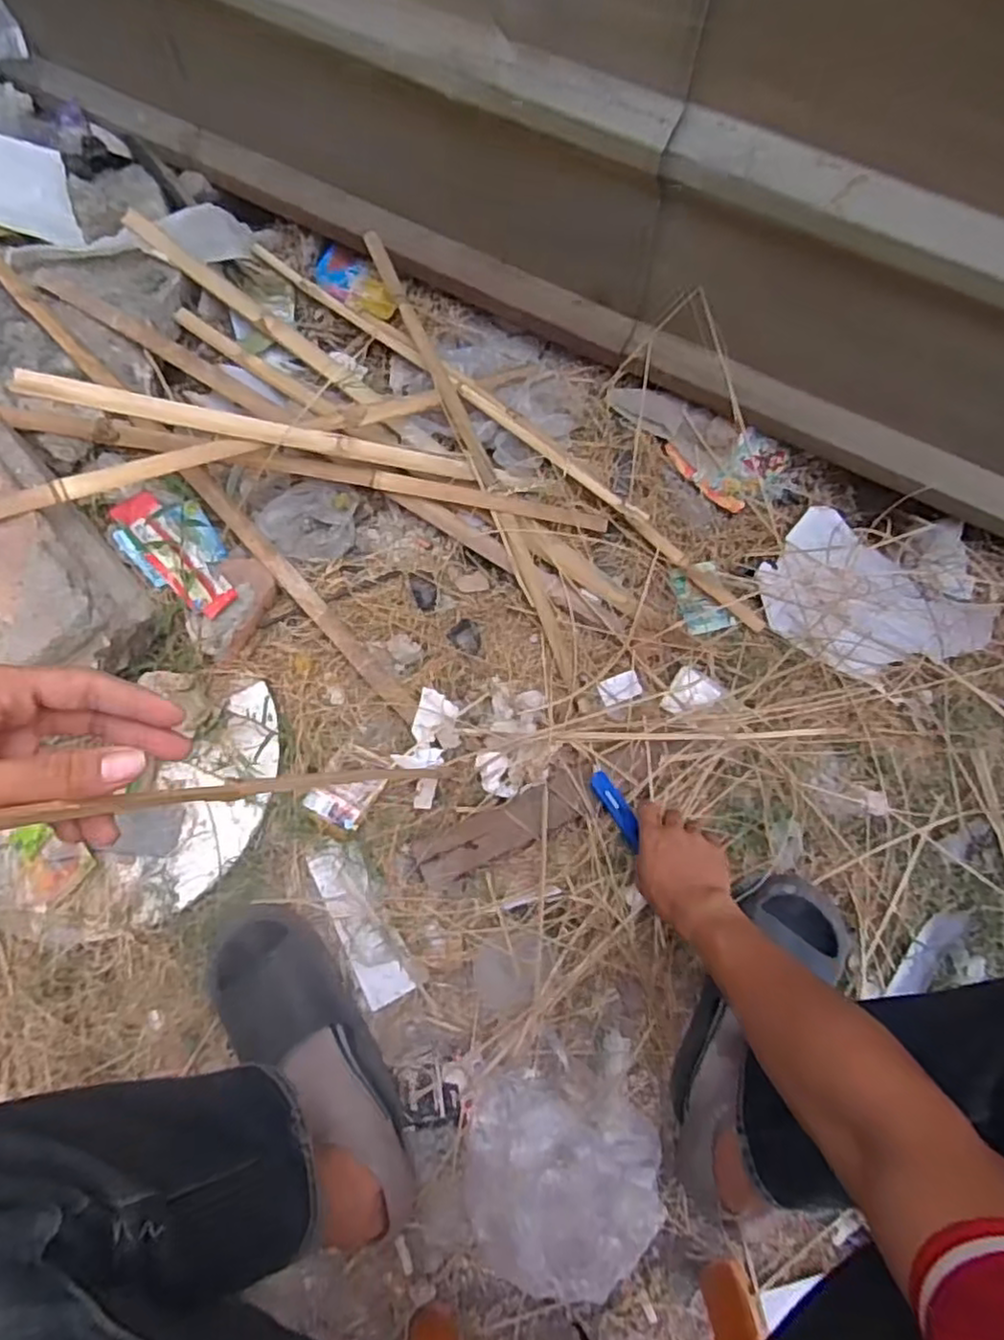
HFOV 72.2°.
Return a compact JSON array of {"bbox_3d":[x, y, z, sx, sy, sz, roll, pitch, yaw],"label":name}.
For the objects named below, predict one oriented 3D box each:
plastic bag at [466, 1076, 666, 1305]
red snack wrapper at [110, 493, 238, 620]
[{"bbox_3d":[0.064,0.496,0.667,0.195,0.077,0.160,6,69,0],"label":"plastic bag"},{"bbox_3d":[-0.407,-0.138,0.864,0.052,0.037,0.208,-40,76,-15],"label":"red snack wrapper"}]

